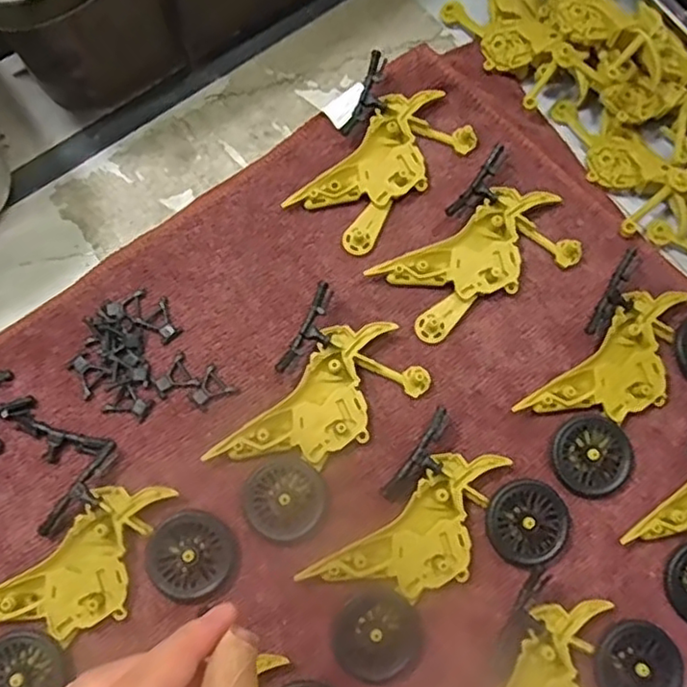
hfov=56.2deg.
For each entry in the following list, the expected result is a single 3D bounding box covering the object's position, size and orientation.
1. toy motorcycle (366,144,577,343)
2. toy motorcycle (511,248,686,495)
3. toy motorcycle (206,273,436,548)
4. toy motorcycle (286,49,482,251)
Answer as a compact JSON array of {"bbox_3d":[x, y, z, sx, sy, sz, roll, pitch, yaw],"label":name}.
[{"bbox_3d":[0.069,-0.046,0.330,0.098,0.015,0.065,-39,79,-11],"label":"toy motorcycle"},{"bbox_3d":[0.142,0.020,0.314,0.075,0.015,0.114,37,76,8],"label":"toy motorcycle"},{"bbox_3d":[-0.015,0.034,0.304,0.065,0.016,0.106,38,76,8],"label":"toy motorcycle"},{"bbox_3d":[0.018,-0.100,0.341,0.064,0.020,0.097,38,77,9],"label":"toy motorcycle"}]

